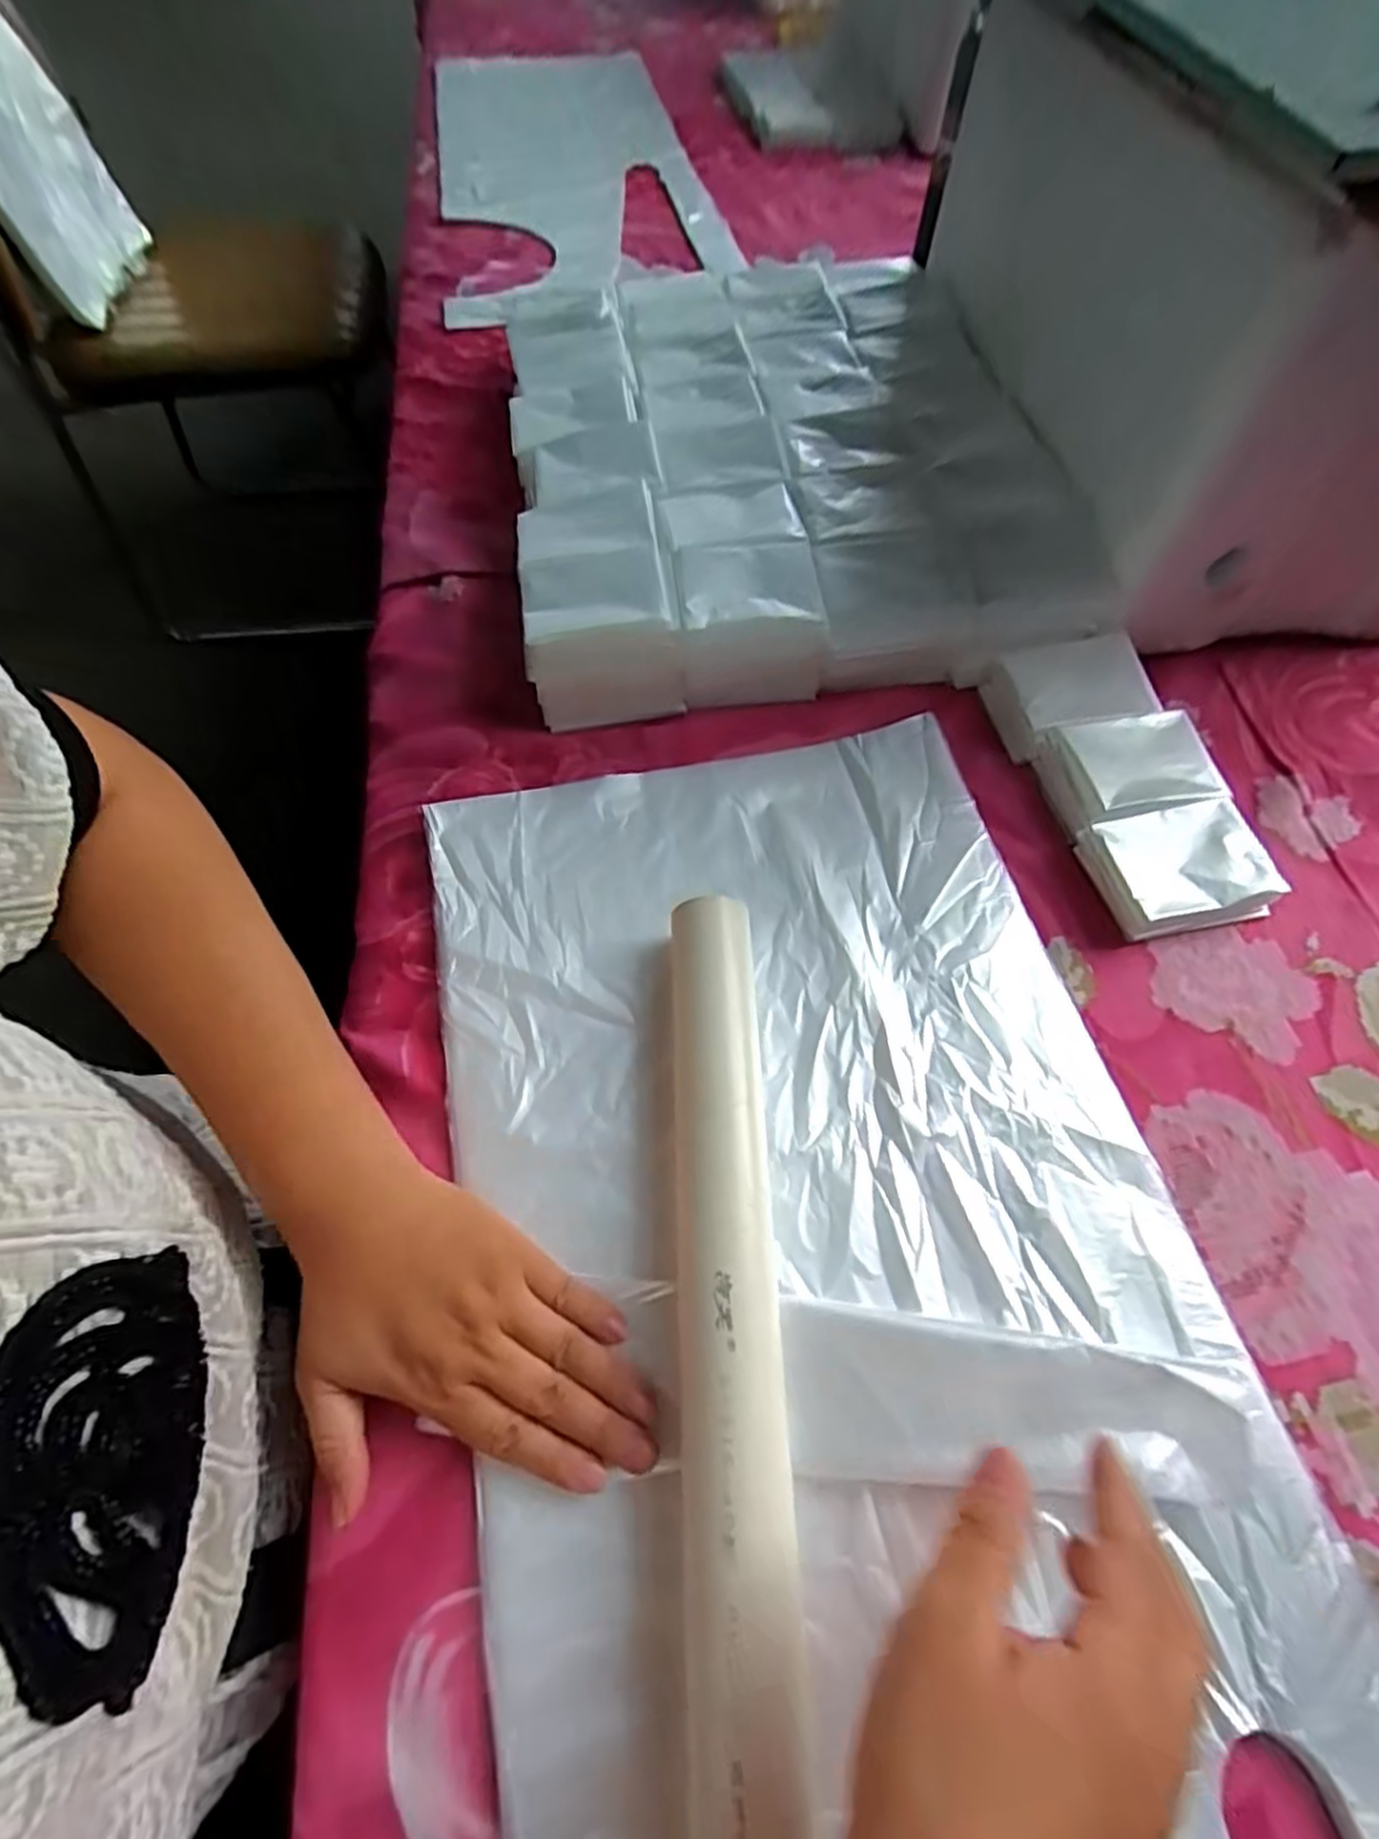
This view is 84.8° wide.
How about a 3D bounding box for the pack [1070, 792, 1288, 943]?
[{"bbox_3d":[0.272,-0.029,0.417,0.089,0.027,0.065,-9,59,-6],"label":"pack"}]

